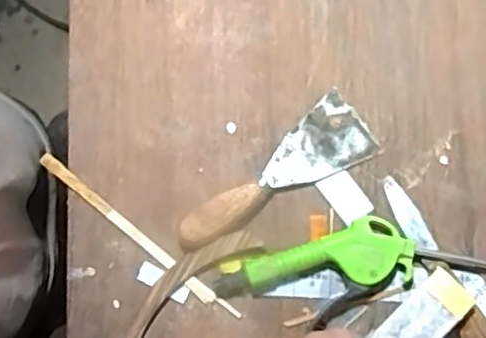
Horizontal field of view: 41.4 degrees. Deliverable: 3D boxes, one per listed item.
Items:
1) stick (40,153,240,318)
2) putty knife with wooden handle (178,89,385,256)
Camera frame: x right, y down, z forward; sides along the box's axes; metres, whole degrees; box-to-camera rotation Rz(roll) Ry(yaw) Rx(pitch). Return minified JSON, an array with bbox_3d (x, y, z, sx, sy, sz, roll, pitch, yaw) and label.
[{"bbox_3d":[-0.091,0.057,0.550,0.216,0.006,0.012,39,83,7],"label":"stick"},{"bbox_3d":[0.029,0.012,0.549,0.184,0.016,0.060,-39,81,-5],"label":"putty knife with wooden handle"}]

